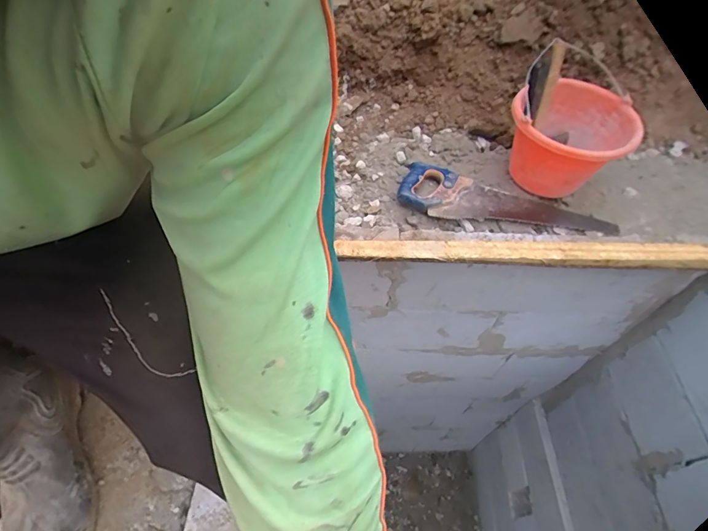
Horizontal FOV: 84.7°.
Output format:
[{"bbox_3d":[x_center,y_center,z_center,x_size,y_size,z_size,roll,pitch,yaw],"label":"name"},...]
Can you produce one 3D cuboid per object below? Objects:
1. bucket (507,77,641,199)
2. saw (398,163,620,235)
[{"bbox_3d":[0.469,-0.285,0.864,0.293,0.178,0.239,-36,63,-26],"label":"bucket"},{"bbox_3d":[0.330,-0.137,0.830,0.462,0.045,0.126,8,54,2],"label":"saw"}]

